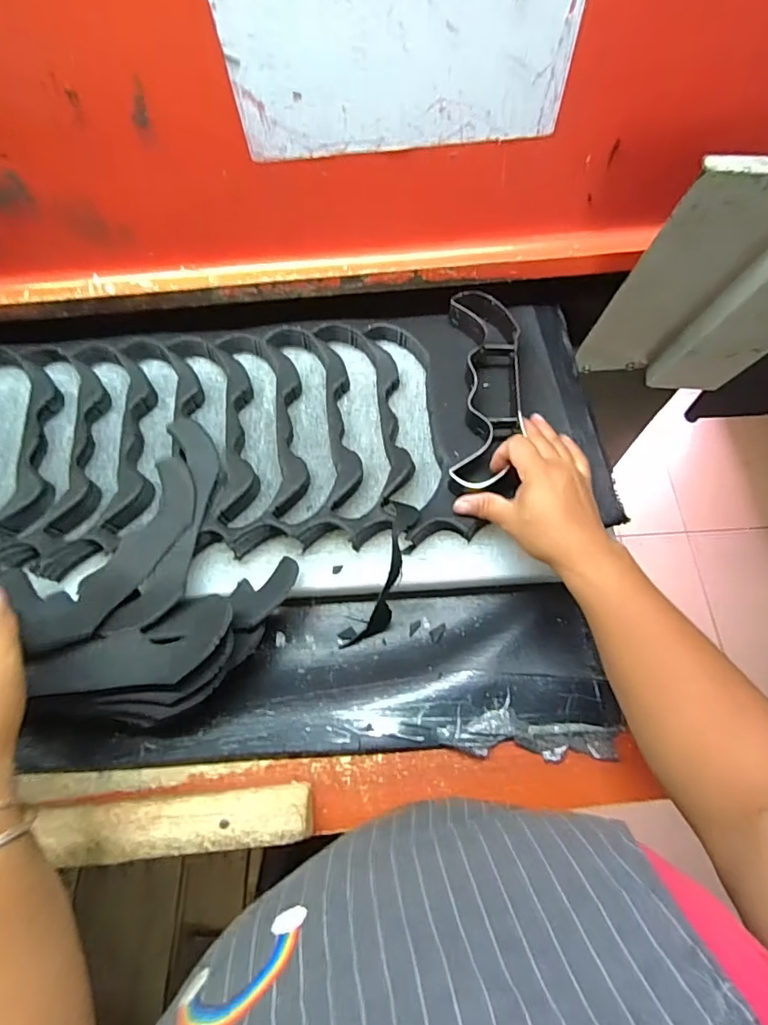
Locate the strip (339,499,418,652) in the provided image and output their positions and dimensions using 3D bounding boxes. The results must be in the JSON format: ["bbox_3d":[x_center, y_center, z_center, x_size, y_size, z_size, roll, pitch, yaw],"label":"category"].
[{"bbox_3d":[-0.003,0.063,0.485,0.036,0.044,0.147,15,93,5],"label":"strip"}]

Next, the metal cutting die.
[{"bbox_3d":[0.099,-0.121,0.507,0.065,0.033,0.223,3,69,-1],"label":"metal cutting die"}]

